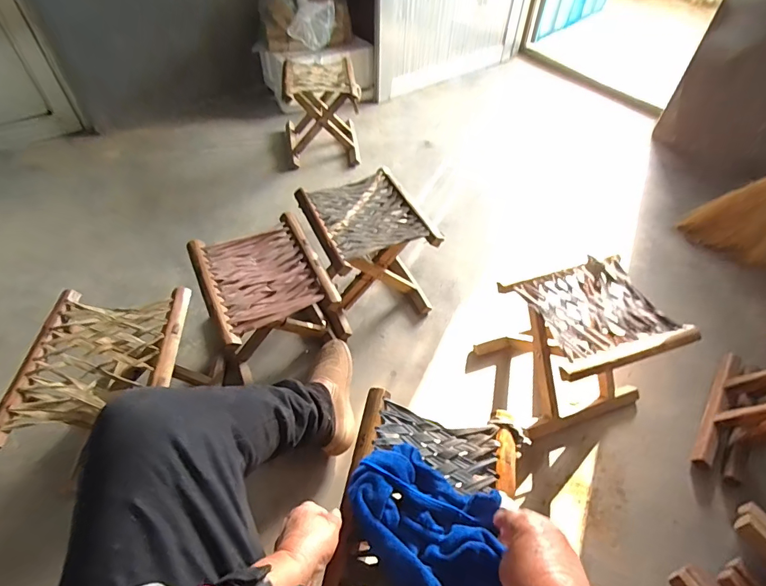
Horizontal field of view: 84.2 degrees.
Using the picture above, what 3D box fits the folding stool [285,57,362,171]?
[{"bbox_3d":[-0.208,-0.602,1.437,0.260,0.256,0.239,-5,50,-6],"label":"folding stool"}]

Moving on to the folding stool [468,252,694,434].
[{"bbox_3d":[0.385,0.108,0.864,0.267,0.243,0.232,-13,51,-13],"label":"folding stool"}]

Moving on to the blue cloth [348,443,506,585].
[{"bbox_3d":[0.056,0.282,0.505,0.215,0.031,0.149,26,54,19],"label":"blue cloth"}]

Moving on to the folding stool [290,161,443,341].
[{"bbox_3d":[-0.044,-0.092,1.017,0.244,0.265,0.256,-19,53,-17],"label":"folding stool"}]

